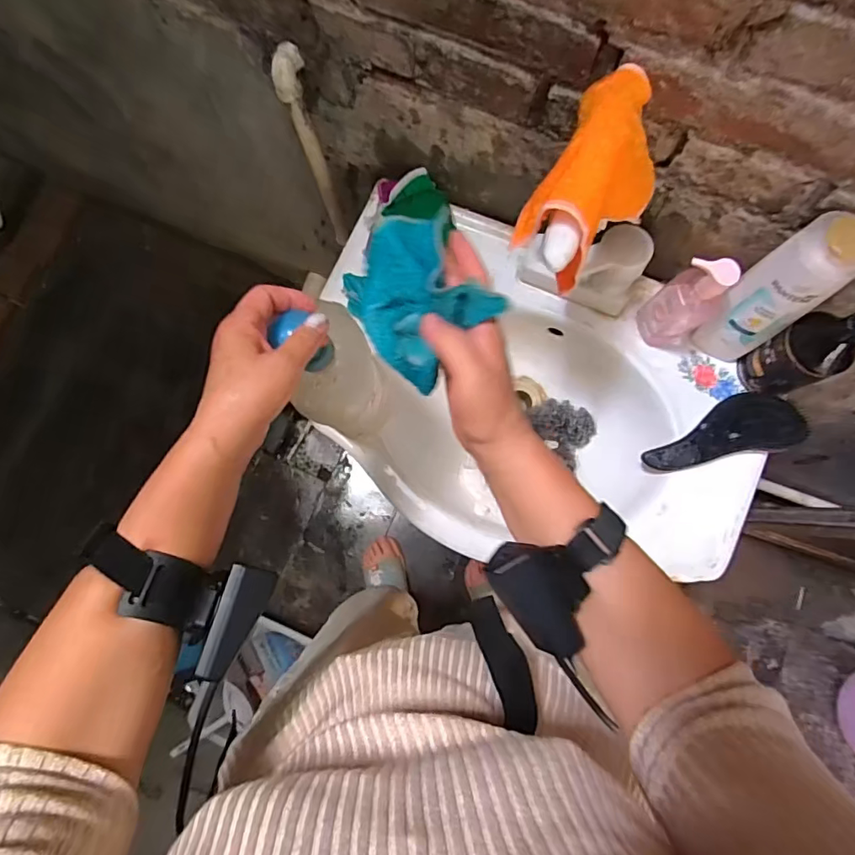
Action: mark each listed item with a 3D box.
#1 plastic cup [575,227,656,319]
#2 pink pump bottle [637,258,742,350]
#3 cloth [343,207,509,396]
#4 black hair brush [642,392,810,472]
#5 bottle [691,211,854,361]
[{"bbox_3d":[0.218,-0.183,0.614,0.066,0.115,0.053,20,83,5],"label":"plastic cup"},{"bbox_3d":[0.289,-0.134,0.578,0.049,0.156,0.070,-37,82,-3],"label":"pink pump bottle"},{"bbox_3d":[-0.010,-0.094,0.374,0.096,0.030,0.120,-50,59,32],"label":"cloth"},{"bbox_3d":[0.351,0.004,0.623,0.181,0.041,0.072,-11,82,1],"label":"black hair brush"},{"bbox_3d":[0.362,-0.136,0.547,0.065,0.220,0.077,-37,82,-3],"label":"bottle"}]

